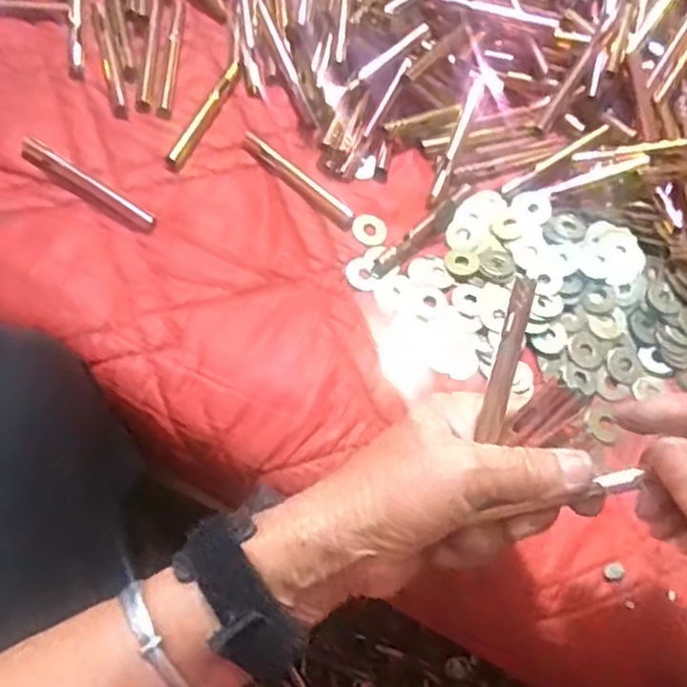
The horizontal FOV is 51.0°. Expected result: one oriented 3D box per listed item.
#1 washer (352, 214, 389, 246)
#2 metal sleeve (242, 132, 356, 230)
[{"bbox_3d":[0.017,-0.071,0.451,0.021,0.004,0.022,3,76,-11],"label":"washer"},{"bbox_3d":[-0.029,-0.102,0.446,0.088,0.008,0.014,39,67,10],"label":"metal sleeve"}]

